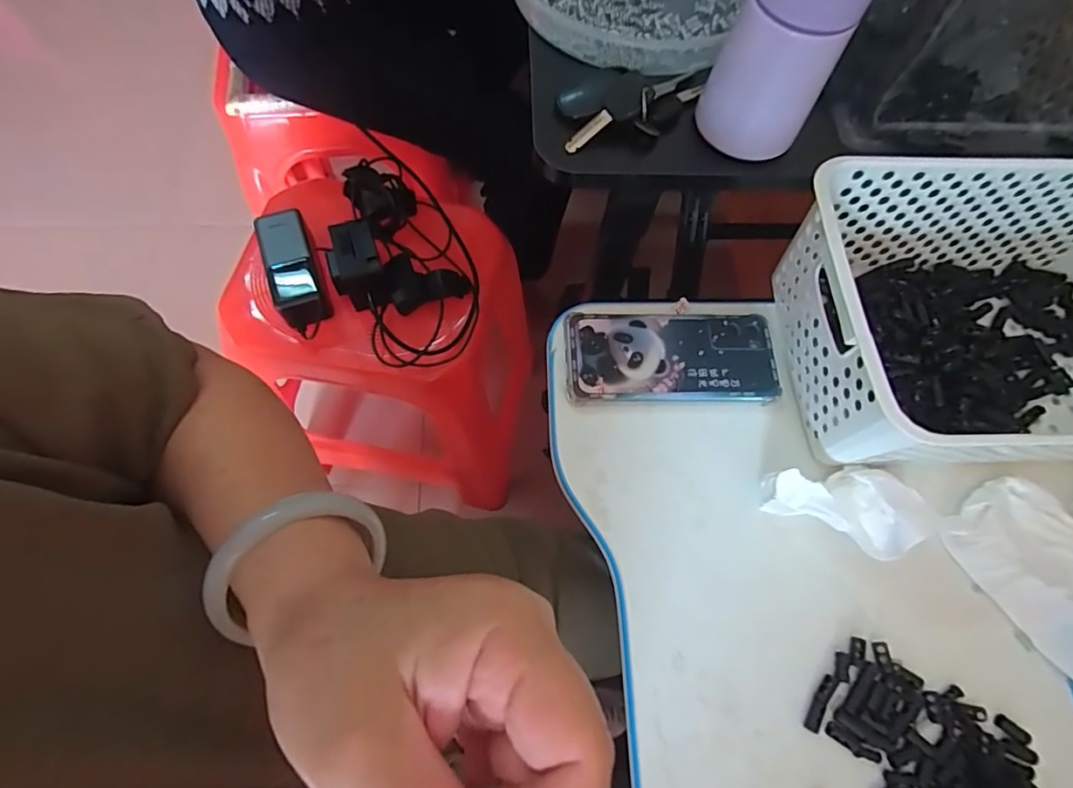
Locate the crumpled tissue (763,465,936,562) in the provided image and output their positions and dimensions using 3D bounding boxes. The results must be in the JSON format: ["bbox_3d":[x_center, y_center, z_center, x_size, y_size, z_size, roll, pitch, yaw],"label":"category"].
[{"bbox_3d":[0.213,0.072,0.373,0.104,0.034,0.057,26,69,7],"label":"crumpled tissue"}]

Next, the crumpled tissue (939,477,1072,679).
[{"bbox_3d":[0.356,0.124,0.368,0.086,0.024,0.132,-30,73,-14],"label":"crumpled tissue"}]

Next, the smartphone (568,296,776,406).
[{"bbox_3d":[0.105,-0.031,0.424,0.162,0.007,0.081,0,68,-3],"label":"smartphone"}]

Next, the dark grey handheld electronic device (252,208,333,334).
[{"bbox_3d":[-0.274,-0.141,0.612,0.056,0.034,0.144,-22,71,-10],"label":"dark grey handheld electronic device"}]

